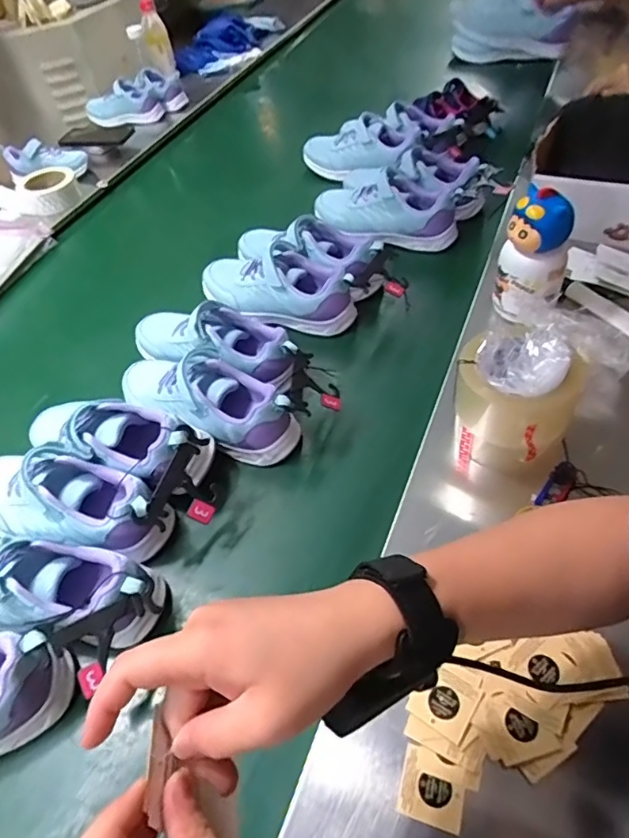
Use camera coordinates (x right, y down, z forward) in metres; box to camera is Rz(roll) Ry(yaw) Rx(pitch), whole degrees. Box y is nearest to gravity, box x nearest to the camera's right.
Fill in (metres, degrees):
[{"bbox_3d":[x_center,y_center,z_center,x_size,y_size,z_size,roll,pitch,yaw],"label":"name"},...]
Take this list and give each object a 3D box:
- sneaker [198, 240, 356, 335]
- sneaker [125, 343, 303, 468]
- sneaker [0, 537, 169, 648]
[{"bbox_3d":[-0.058,-0.190,0.756,0.241,0.074,0.092,13,56,19],"label":"sneaker"},{"bbox_3d":[-0.126,-0.025,0.631,0.232,0.072,0.087,19,58,23],"label":"sneaker"},{"bbox_3d":[-0.257,0.157,0.494,0.247,0.084,0.080,-1,53,10],"label":"sneaker"}]

